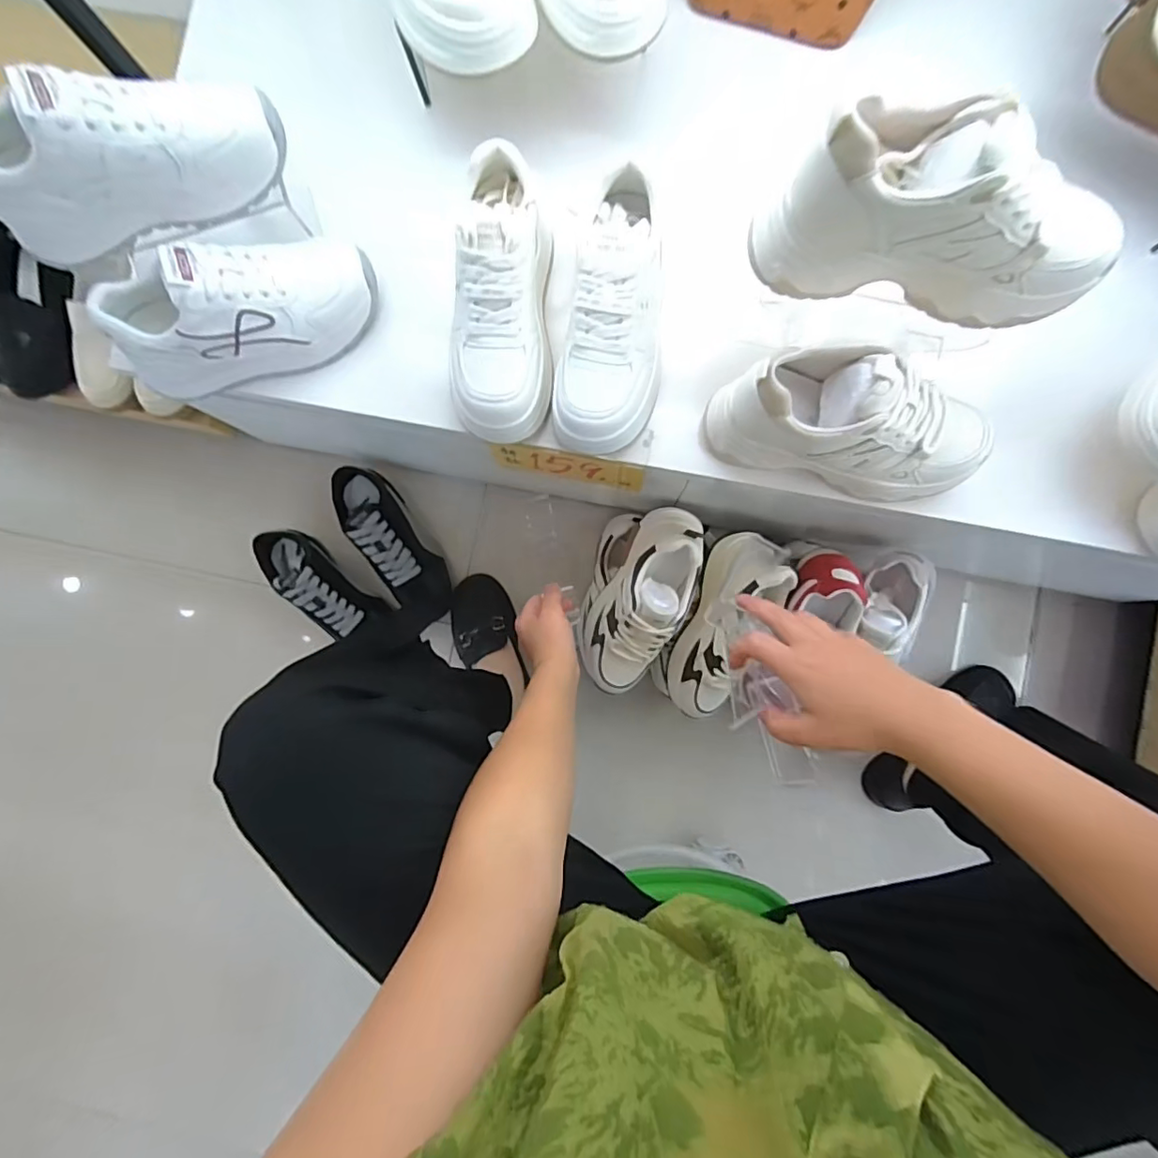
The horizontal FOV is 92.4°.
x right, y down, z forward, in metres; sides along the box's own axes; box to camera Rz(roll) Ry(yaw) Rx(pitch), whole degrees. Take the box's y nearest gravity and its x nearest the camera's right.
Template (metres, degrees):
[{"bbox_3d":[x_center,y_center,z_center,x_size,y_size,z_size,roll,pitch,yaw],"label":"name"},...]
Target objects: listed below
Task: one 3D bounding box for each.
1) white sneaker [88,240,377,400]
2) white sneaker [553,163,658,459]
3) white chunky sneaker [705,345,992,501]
[{"bbox_3d":[-0.309,-0.246,0.503,0.235,0.100,0.094,-11,87,2],"label":"white sneaker"},{"bbox_3d":[0.032,-0.226,0.487,0.097,0.096,0.226,8,101,3],"label":"white sneaker"},{"bbox_3d":[0.231,-0.129,0.463,0.234,0.112,0.081,15,88,4],"label":"white chunky sneaker"}]

